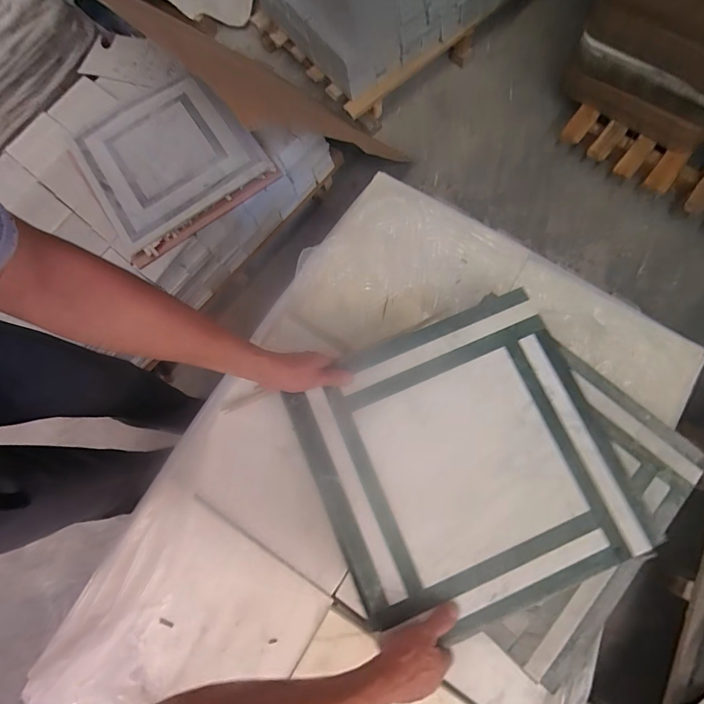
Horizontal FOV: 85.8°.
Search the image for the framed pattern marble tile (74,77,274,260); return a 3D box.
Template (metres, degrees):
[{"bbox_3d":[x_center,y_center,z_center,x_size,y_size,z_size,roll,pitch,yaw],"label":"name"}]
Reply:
[{"bbox_3d":[-0.467,-0.500,0.957,0.393,0.028,0.398,-33,76,-2],"label":"framed pattern marble tile"}]

